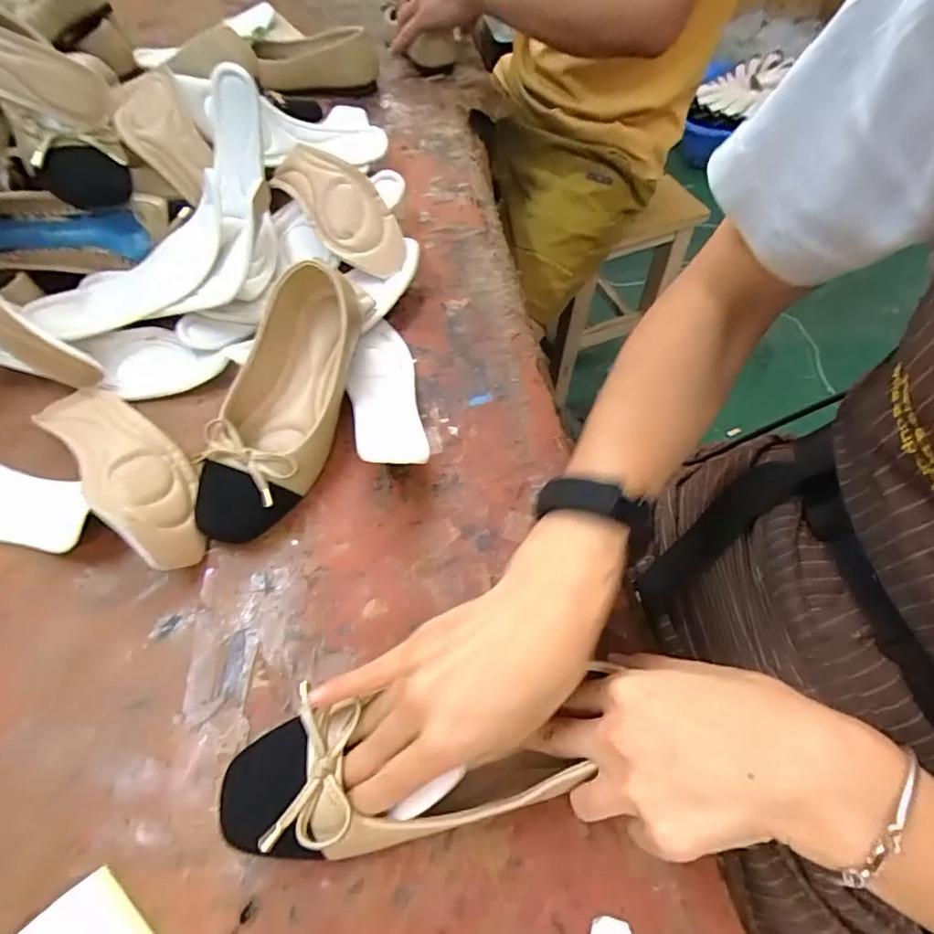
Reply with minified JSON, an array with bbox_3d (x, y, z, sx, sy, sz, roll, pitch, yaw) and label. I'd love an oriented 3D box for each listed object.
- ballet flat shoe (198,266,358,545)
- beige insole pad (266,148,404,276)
[{"bbox_3d":[-0.141,-0.056,0.426,0.080,0.059,0.230,2,57,2],"label":"ballet flat shoe"},{"bbox_3d":[-0.124,-0.249,0.522,0.062,0.044,0.167,-38,80,-22],"label":"beige insole pad"}]

